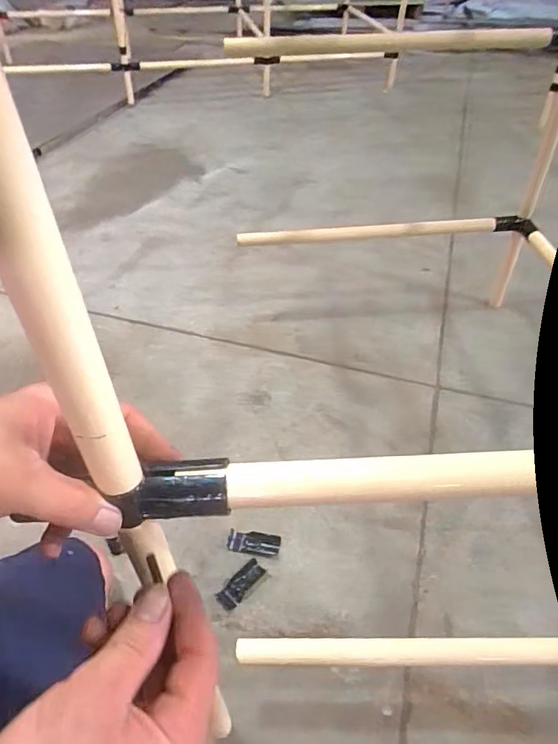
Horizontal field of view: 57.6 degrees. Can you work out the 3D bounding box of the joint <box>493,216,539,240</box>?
[{"bbox_3d":[0.529,-0.327,1.138,0.085,0.039,0.033,18,47,18],"label":"joint"}]

